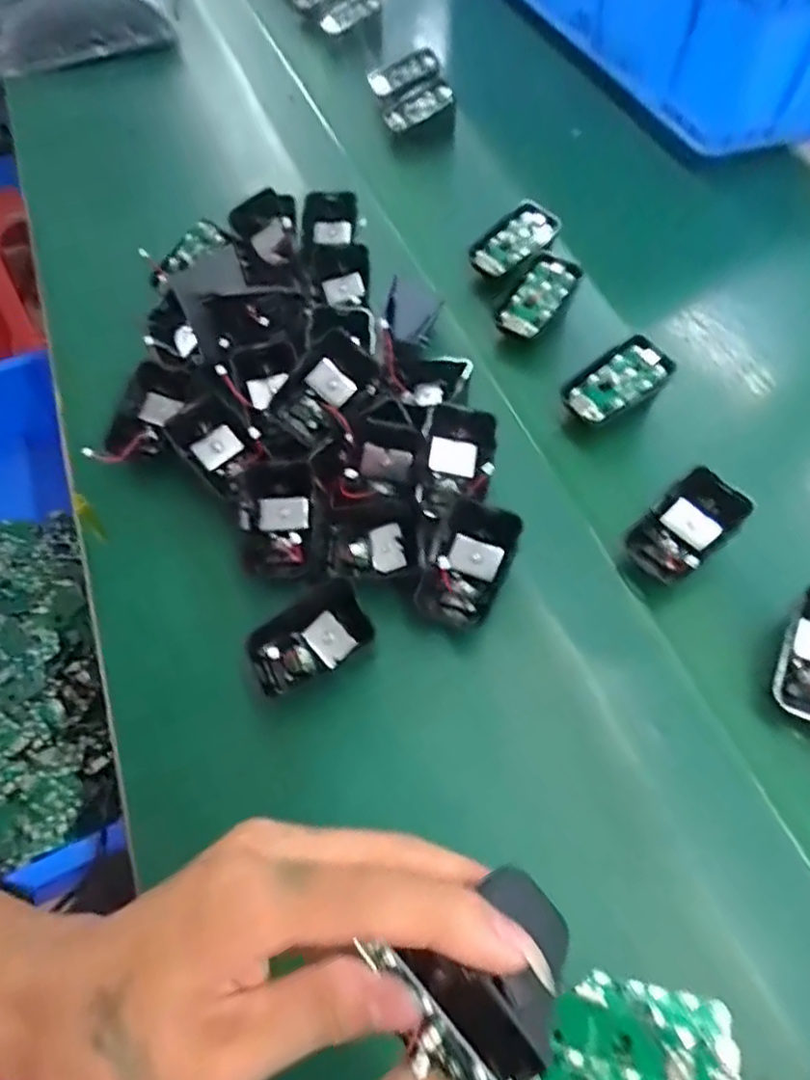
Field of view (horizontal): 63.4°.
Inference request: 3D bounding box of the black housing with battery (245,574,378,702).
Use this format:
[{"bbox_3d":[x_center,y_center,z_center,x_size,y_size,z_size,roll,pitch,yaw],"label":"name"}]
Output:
[{"bbox_3d":[-0.051,0.054,0.353,0.064,0.022,0.040,-26,62,-15],"label":"black housing with battery"}]

